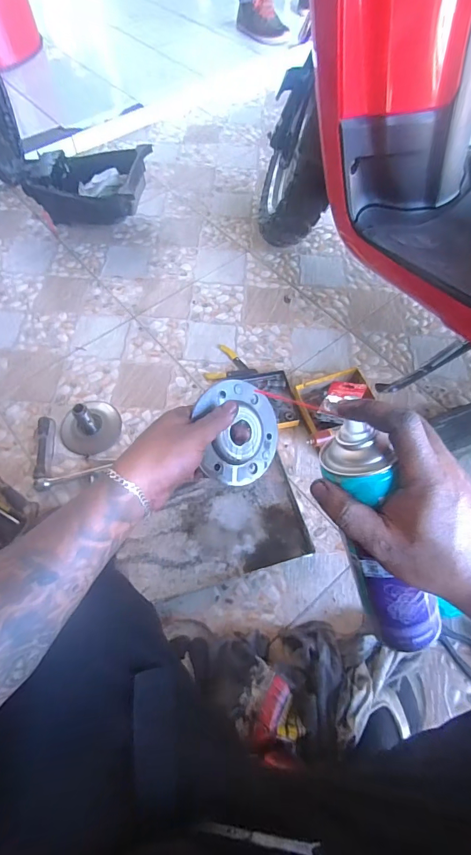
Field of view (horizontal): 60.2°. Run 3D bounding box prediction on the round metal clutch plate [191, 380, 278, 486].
[{"bbox_3d":[0.006,0.005,0.428,0.096,0.013,0.108,-13,95,-36],"label":"round metal clutch plate"}]

